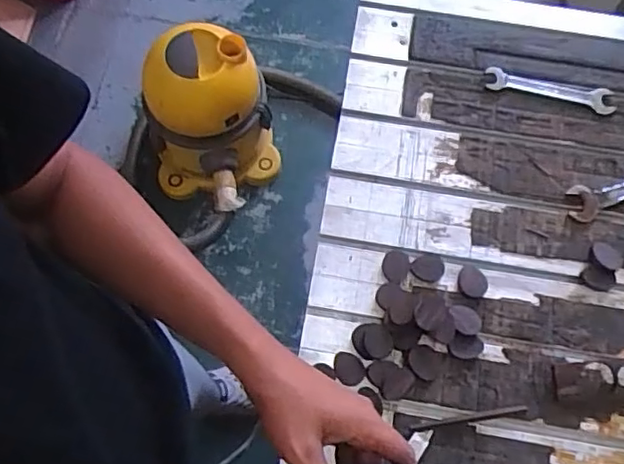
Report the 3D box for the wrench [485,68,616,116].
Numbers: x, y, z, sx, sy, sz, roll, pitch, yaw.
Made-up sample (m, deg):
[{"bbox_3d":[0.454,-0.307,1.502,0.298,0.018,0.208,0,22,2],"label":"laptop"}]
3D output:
[{"bbox_3d":[0.351,-0.209,0.899,0.184,0.011,0.040,12,69,3],"label":"wrench"}]

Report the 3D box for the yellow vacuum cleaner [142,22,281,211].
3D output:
[{"bbox_3d":[-0.251,-0.254,1.477,0.300,0.366,0.300,1,69,-2],"label":"yellow vacuum cleaner"}]

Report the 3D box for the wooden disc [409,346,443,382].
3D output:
[{"bbox_3d":[0.140,0.163,0.755,0.042,0.005,0.040,1,69,-1],"label":"wooden disc"}]

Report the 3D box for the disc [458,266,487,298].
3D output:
[{"bbox_3d":[0.211,0.066,0.796,0.037,0.007,0.042,12,69,3],"label":"disc"}]

